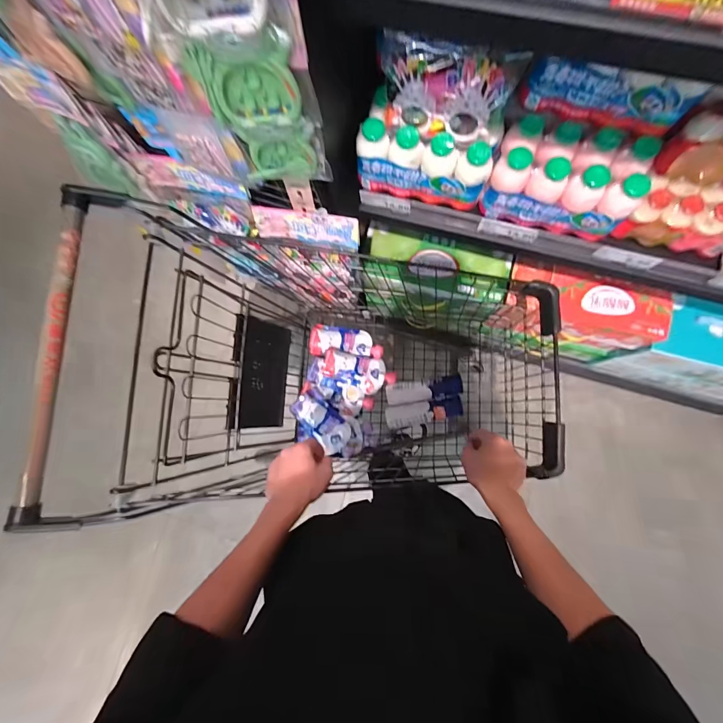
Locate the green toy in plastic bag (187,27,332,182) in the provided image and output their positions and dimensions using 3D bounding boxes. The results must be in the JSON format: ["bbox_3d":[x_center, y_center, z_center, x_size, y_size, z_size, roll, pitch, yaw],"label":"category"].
[{"bbox_3d":[-0.090,-0.244,0.367,0.092,0.174,0.027,-13,82,3],"label":"green toy in plastic bag"}]

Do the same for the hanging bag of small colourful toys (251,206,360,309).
[{"bbox_3d":[-0.087,-0.177,0.726,0.171,0.325,0.038,9,72,5],"label":"hanging bag of small colourful toys"}]

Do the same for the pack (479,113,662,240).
[{"bbox_3d":[0.302,-0.273,0.538,0.200,0.111,0.096,14,84,6],"label":"pack"}]

